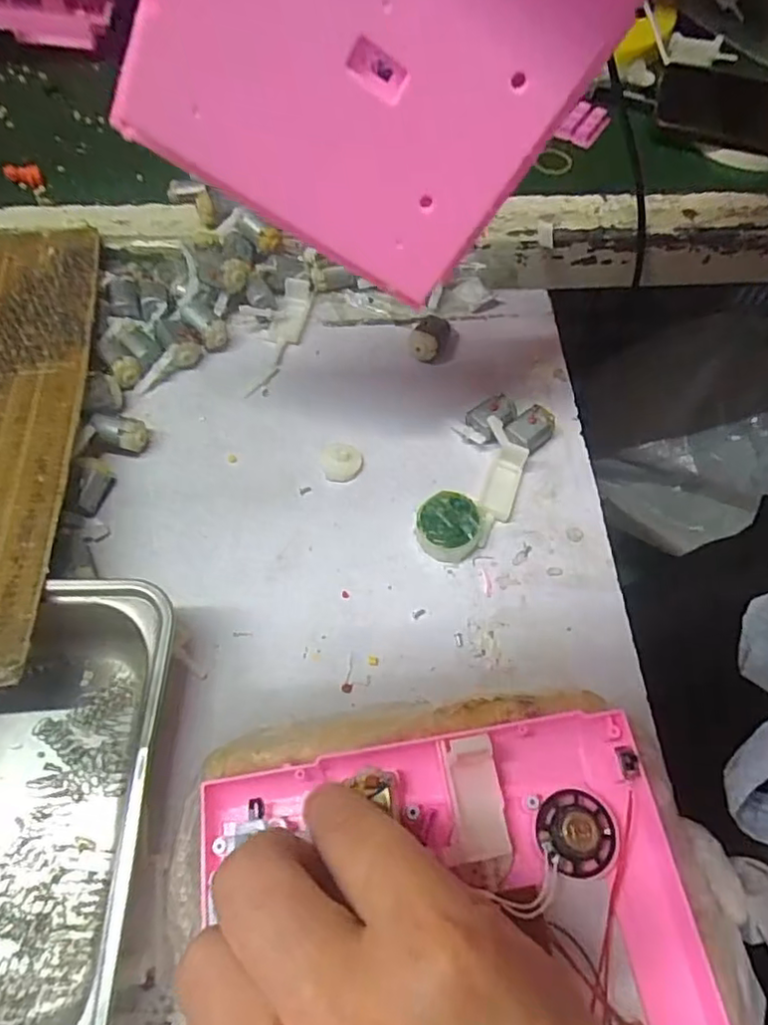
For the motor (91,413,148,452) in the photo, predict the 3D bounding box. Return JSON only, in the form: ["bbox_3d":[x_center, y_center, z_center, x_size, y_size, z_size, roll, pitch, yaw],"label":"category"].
[{"bbox_3d":[-0.143,-0.043,0.336,0.024,0.021,0.016,21,62,10],"label":"motor"}]

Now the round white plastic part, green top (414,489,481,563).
[{"bbox_3d":[0.033,0.007,0.318,0.033,0.016,0.032,4,60,1],"label":"round white plastic part, green top"}]

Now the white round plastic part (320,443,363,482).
[{"bbox_3d":[-0.024,-0.030,0.342,0.022,0.006,0.025,-8,61,-6],"label":"white round plastic part"}]

